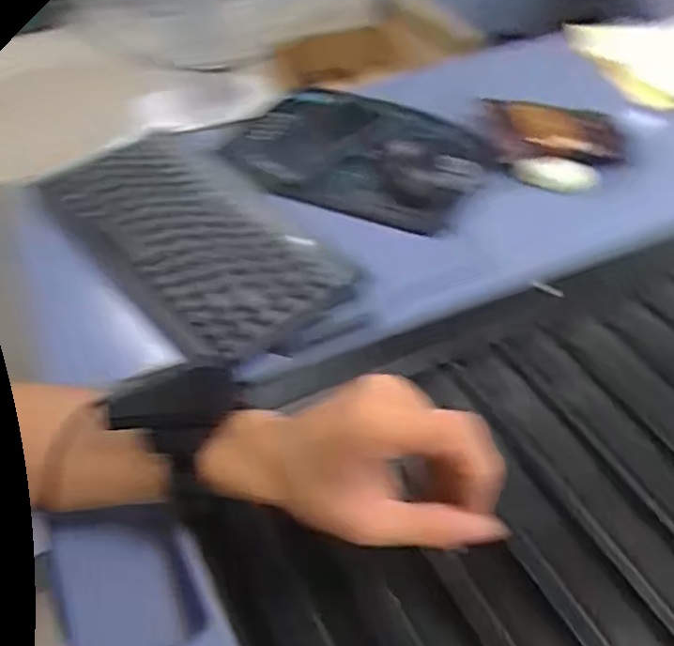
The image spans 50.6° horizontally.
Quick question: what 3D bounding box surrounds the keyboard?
[{"bbox_3d":[-0.128,-0.075,0.593,0.139,0.028,0.288,-30,54,-29],"label":"keyboard"}]

